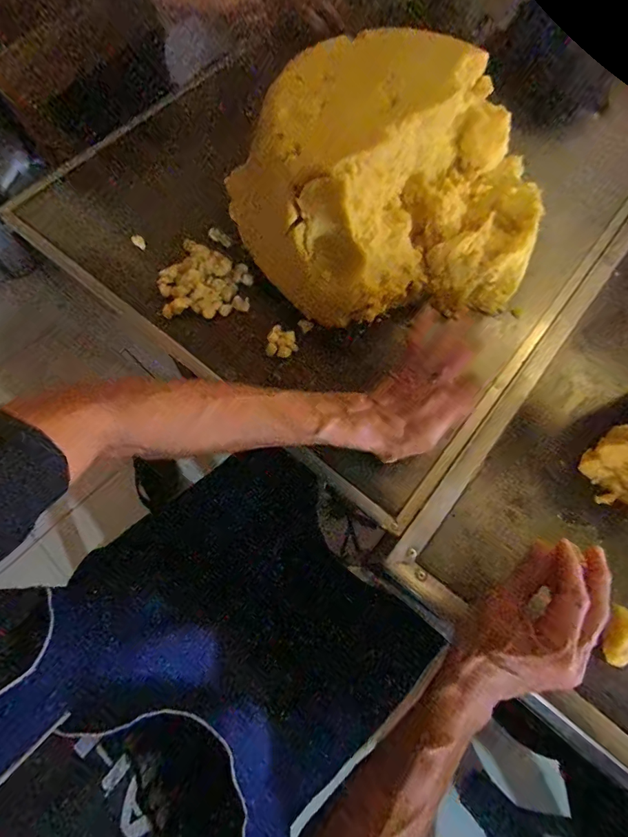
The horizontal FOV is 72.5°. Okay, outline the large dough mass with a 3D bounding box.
[{"bbox_3d":[0.107,-0.262,0.490,0.307,0.147,0.299,1,69,-2],"label":"large dough mass"}]

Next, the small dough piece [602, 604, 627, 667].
[{"bbox_3d":[0.275,0.193,0.379,0.018,0.024,0.049,32,71,9],"label":"small dough piece"}]

